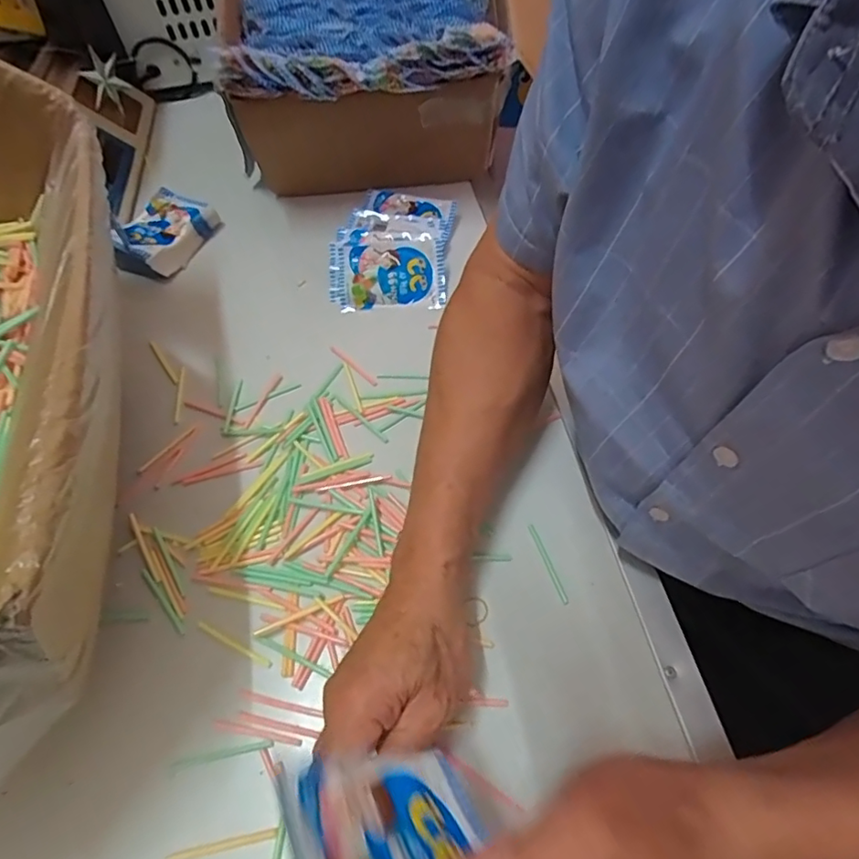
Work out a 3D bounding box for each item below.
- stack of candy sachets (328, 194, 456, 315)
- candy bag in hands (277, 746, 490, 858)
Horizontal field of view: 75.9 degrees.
[{"bbox_3d":[-0.038,-0.191,0.567,0.117,0.031,0.159,3,57,4],"label":"stack of candy sachets"},{"bbox_3d":[-0.009,0.155,0.205,0.008,0.096,0.067,-51,46,10],"label":"candy bag in hands"}]

